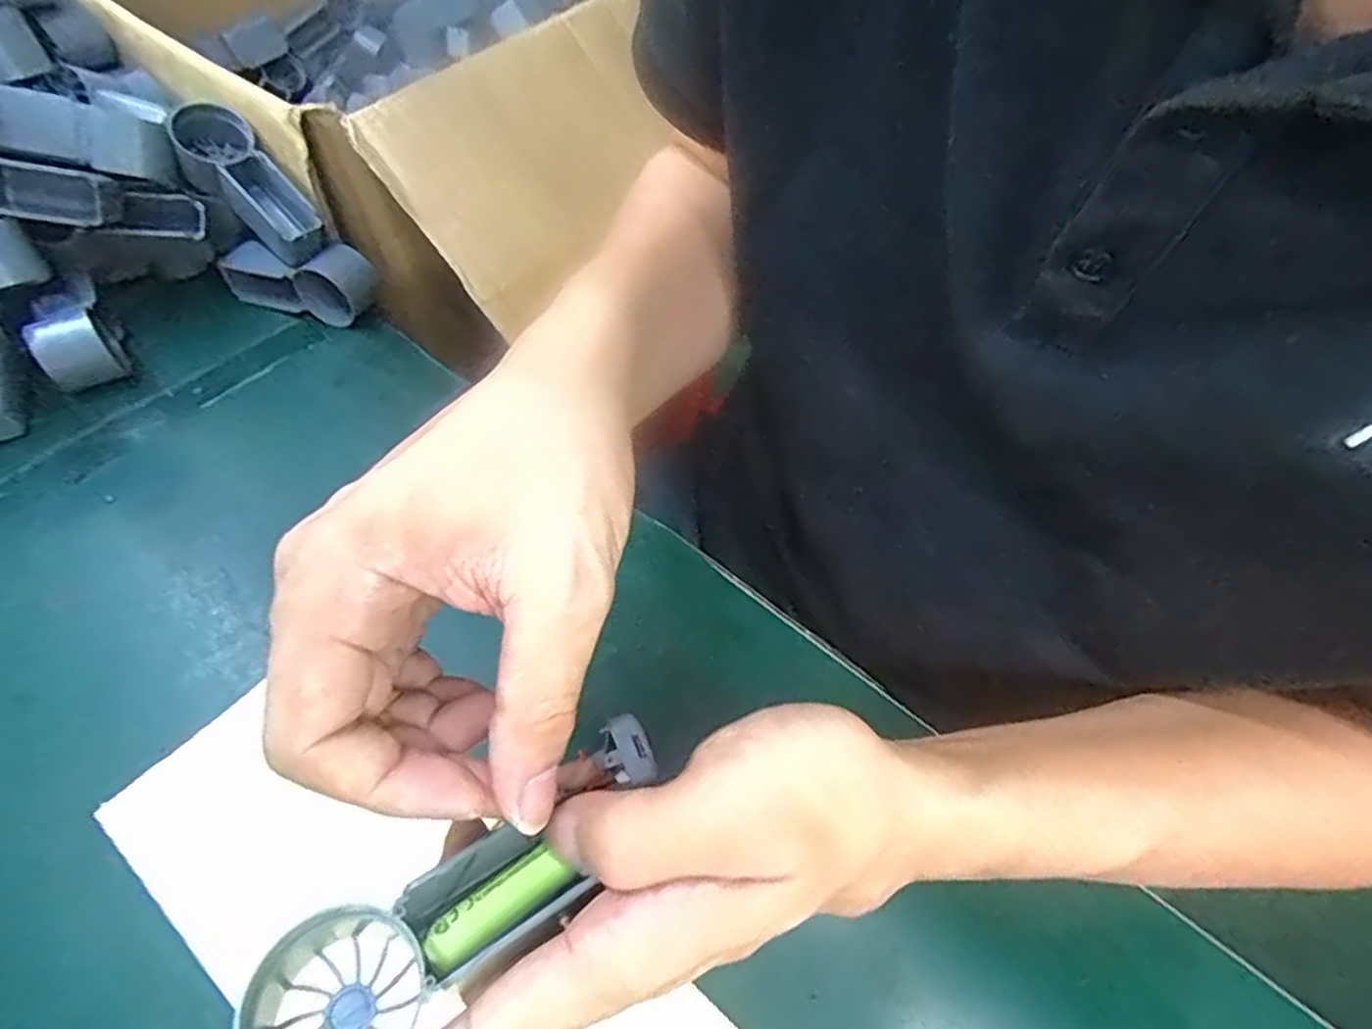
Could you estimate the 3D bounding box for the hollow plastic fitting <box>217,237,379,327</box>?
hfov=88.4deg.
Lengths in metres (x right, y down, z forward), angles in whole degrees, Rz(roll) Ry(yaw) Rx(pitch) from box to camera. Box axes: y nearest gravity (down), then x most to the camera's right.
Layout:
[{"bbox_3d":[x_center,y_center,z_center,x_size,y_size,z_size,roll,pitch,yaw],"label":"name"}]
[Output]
[{"bbox_3d":[-0.242,-0.148,0.440,0.086,0.044,0.037,14,55,4],"label":"hollow plastic fitting"}]

